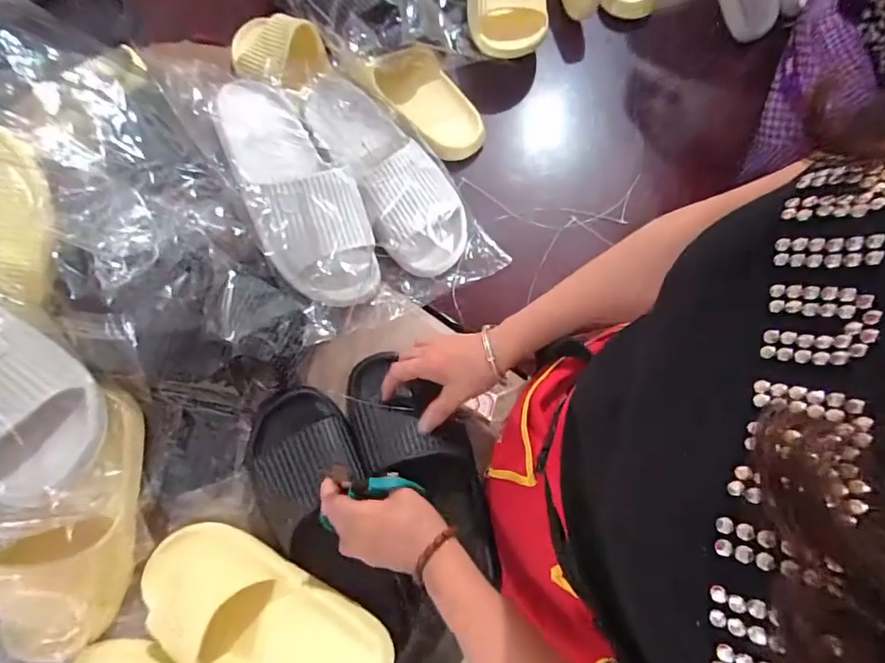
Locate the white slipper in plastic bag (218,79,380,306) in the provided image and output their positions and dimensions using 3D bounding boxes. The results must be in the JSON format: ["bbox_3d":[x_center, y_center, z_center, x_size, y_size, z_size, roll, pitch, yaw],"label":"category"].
[{"bbox_3d":[-0.164,-0.163,0.532,0.110,0.070,0.264,-28,92,-8],"label":"white slipper in plastic bag"}]

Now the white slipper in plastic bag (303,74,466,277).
[{"bbox_3d":[-0.072,-0.196,0.580,0.117,0.080,0.281,-34,87,-19],"label":"white slipper in plastic bag"}]

